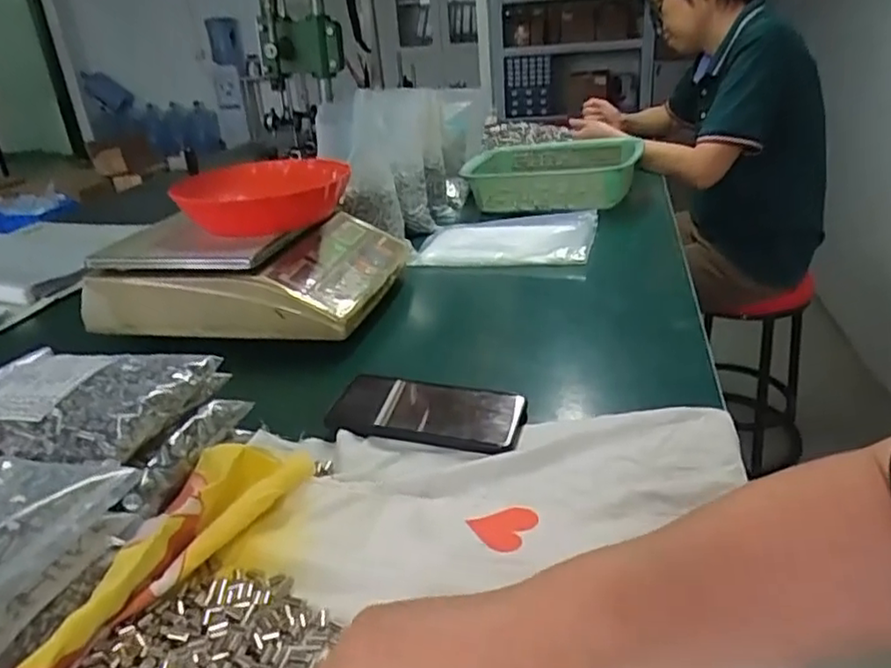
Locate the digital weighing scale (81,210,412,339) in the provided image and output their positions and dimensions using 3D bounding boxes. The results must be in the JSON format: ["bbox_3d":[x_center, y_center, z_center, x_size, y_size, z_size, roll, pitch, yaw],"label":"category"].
[{"bbox_3d":[-0.239,-0.090,0.840,0.315,0.117,0.315,2,27,14],"label":"digital weighing scale"}]

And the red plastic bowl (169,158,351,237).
[{"bbox_3d":[-0.215,-0.171,0.812,0.188,0.057,0.180,-6,26,-2],"label":"red plastic bowl"}]

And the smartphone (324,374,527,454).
[{"bbox_3d":[-0.020,0.064,0.563,0.171,0.016,0.078,3,27,19],"label":"smartphone"}]

